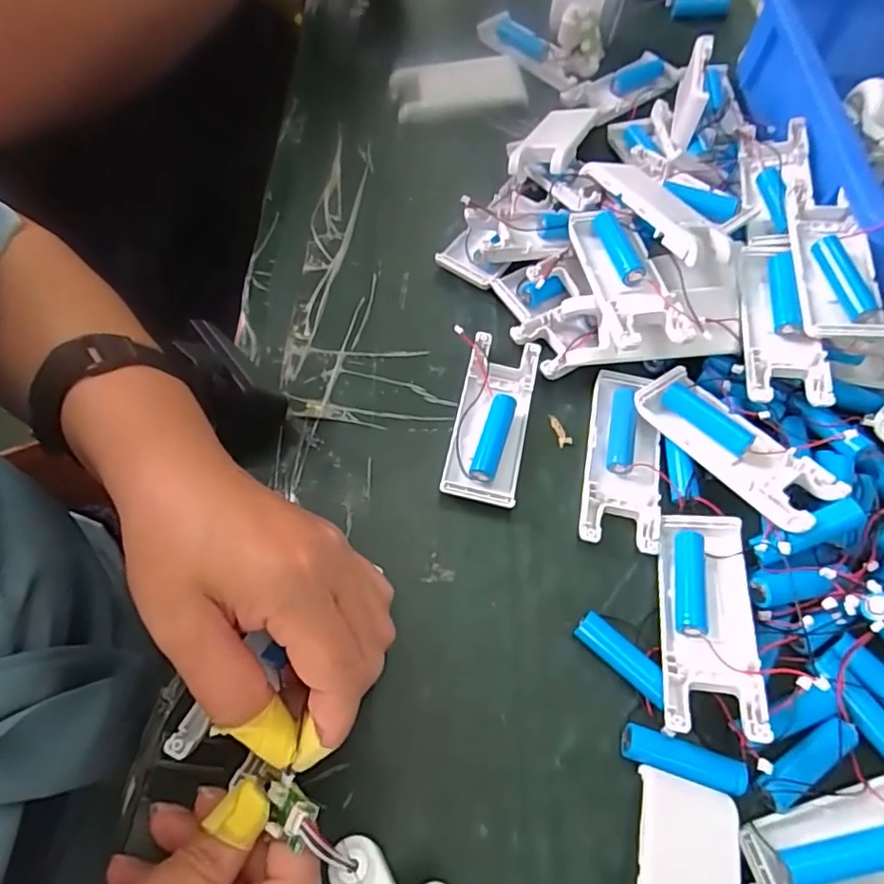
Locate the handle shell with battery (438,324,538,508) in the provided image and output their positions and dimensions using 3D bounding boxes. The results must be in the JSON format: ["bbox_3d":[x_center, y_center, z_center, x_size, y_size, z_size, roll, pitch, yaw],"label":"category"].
[{"bbox_3d":[0.027,-0.013,0.329,0.043,0.015,0.101,10,62,2],"label":"handle shell with battery"}]

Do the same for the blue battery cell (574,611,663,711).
[{"bbox_3d":[0.084,0.100,0.274,0.048,0.014,0.012,39,66,16],"label":"blue battery cell"}]

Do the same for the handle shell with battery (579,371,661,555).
[{"bbox_3d":[0.100,0.009,0.321,0.040,0.017,0.102,12,62,3],"label":"handle shell with battery"}]

